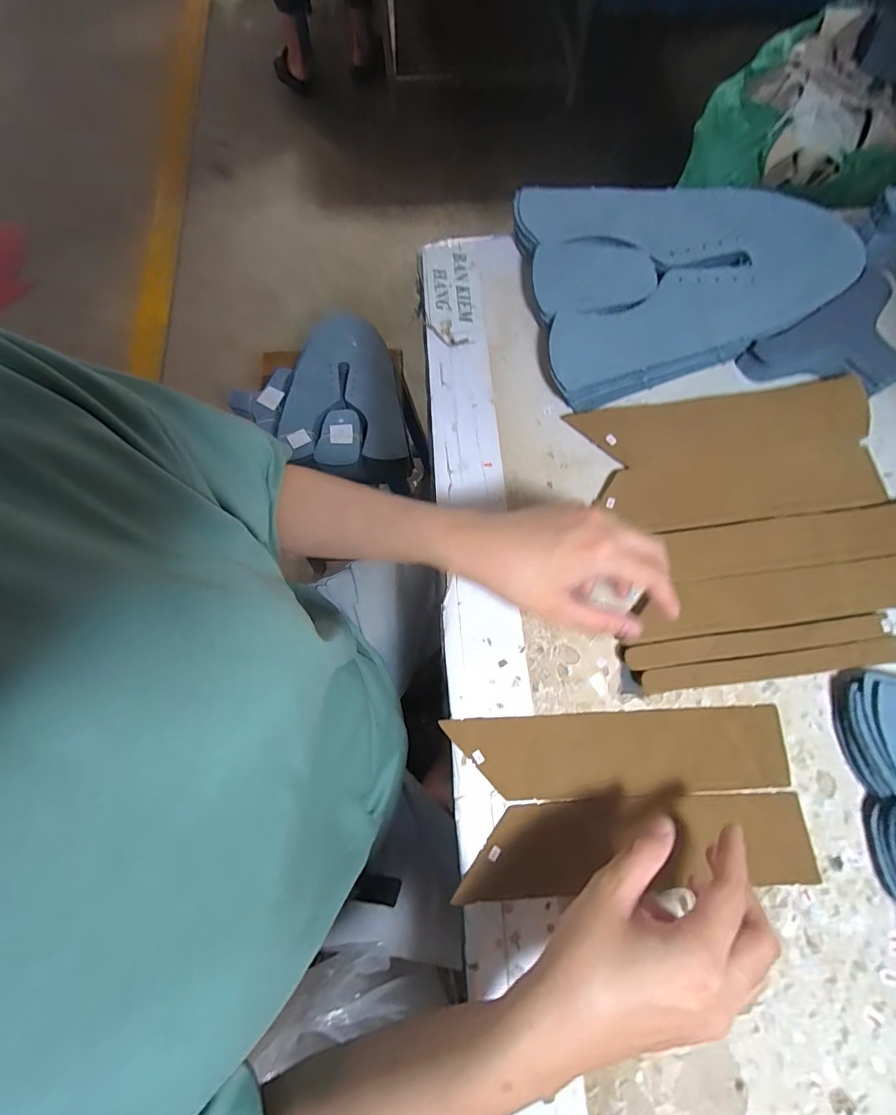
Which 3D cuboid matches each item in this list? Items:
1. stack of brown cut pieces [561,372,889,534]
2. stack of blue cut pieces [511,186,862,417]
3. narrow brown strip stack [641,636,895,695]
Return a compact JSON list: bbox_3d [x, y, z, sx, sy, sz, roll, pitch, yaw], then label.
[{"bbox_3d":[0.236,-0.085,0.365,0.230,0.016,0.118,-9,77,-1],"label":"stack of brown cut pieces"},{"bbox_3d":[0.218,-0.250,0.400,0.280,0.026,0.207,-8,77,-1],"label":"stack of blue cut pieces"},{"bbox_3d":[0.235,0.079,0.320,0.189,0.012,0.018,-8,77,-1],"label":"narrow brown strip stack"}]

